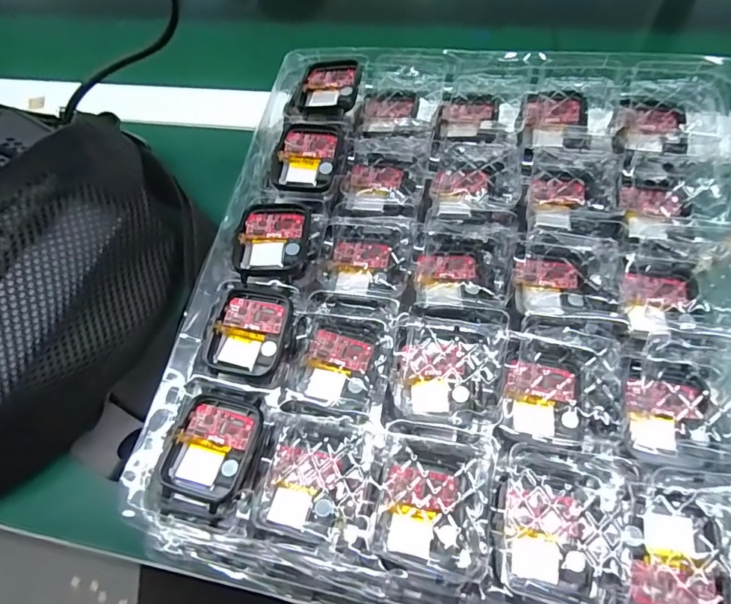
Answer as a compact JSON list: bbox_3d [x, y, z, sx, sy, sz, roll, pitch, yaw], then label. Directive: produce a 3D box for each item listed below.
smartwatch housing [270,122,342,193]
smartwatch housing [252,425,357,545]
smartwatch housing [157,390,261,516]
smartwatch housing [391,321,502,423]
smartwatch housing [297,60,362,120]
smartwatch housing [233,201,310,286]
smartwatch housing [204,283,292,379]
[{"bbox_3d":[-0.034,-0.086,0.275,0.038,0.007,0.043,8,66,10],"label":"smartwatch housing"},{"bbox_3d":[-0.025,0.077,0.203,0.037,0.008,0.043,11,66,12],"label":"smartwatch housing"},{"bbox_3d":[-0.068,0.064,0.210,0.039,0.010,0.046,10,66,11],"label":"smartwatch housing"},{"bbox_3d":[0.037,0.033,0.218,0.045,0.007,0.043,8,78,15],"label":"smartwatch housing"},{"bbox_3d":[-0.023,-0.134,0.295,0.038,0.008,0.047,8,66,11],"label":"smartwatch housing"},{"bbox_3d":[-0.048,-0.033,0.250,0.037,0.010,0.047,1,65,7],"label":"smartwatch housing"},{"bbox_3d":[-0.057,0.014,0.233,0.038,0.008,0.044,8,66,11],"label":"smartwatch housing"}]

